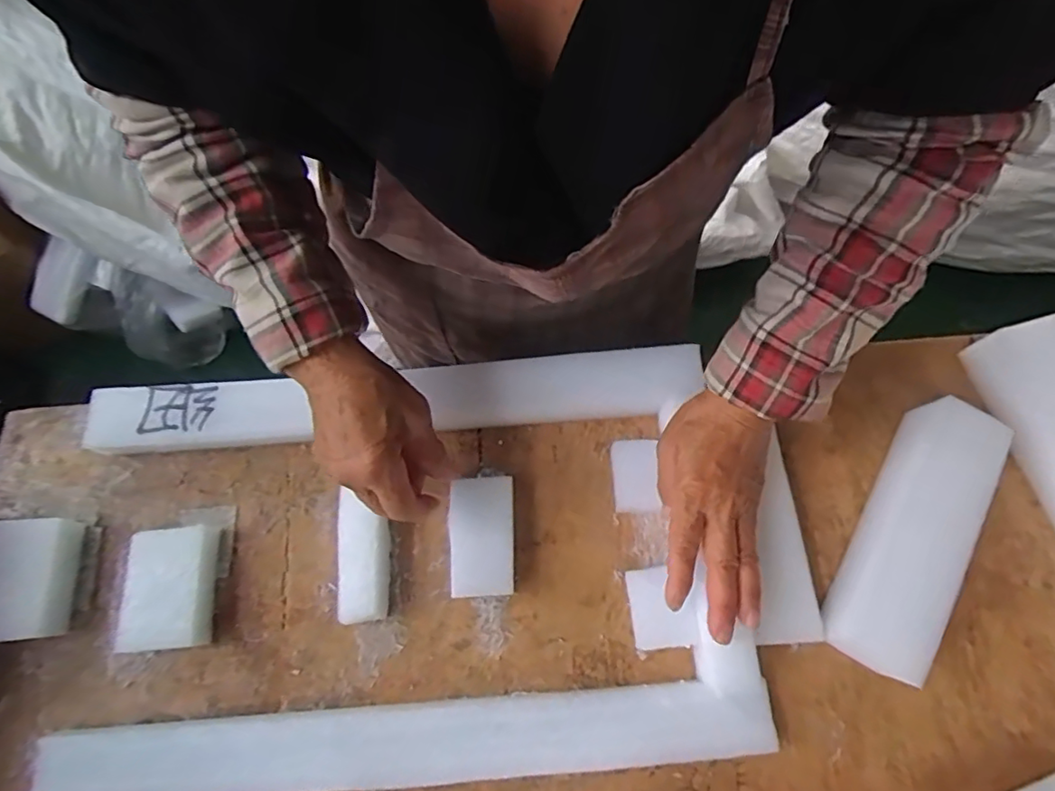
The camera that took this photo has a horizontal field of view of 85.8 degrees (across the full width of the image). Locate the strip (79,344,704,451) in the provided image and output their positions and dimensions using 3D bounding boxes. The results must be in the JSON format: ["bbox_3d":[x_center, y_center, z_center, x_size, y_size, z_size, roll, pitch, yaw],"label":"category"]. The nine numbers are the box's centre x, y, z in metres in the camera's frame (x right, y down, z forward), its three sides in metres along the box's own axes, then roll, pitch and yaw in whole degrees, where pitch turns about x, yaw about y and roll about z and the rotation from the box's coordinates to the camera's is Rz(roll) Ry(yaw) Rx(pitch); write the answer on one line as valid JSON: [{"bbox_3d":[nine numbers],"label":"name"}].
[{"bbox_3d":[-0.104,0.003,0.456,0.478,0.033,0.048,-4,71,0],"label":"strip"}]

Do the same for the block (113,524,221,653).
[{"bbox_3d":[-0.259,0.139,0.413,0.053,0.033,0.081,-4,71,0],"label":"block"}]

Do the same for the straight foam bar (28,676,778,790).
[{"bbox_3d":[-0.083,0.235,0.380,0.478,0.034,0.047,-5,71,0],"label":"straight foam bar"}]

